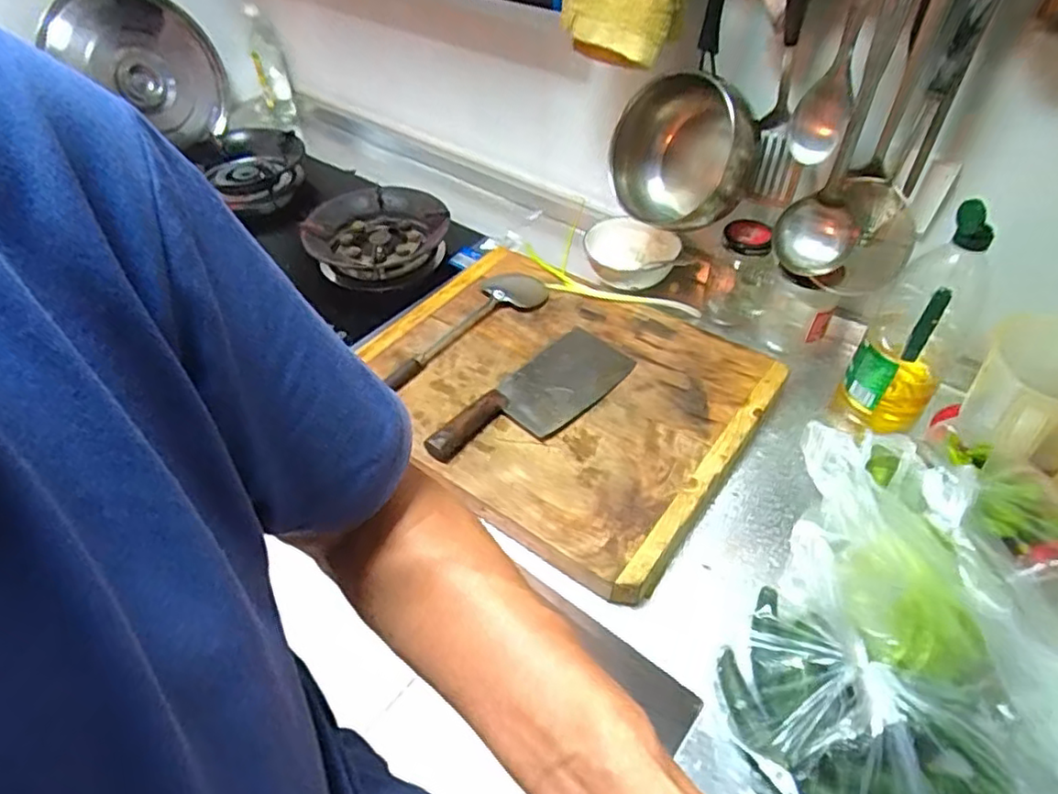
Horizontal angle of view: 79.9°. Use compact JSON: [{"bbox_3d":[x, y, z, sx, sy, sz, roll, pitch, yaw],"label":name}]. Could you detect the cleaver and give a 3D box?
[{"bbox_3d":[0.010,-0.001,0.789,0.111,0.031,0.296,32,55,27],"label":"cleaver"}]

